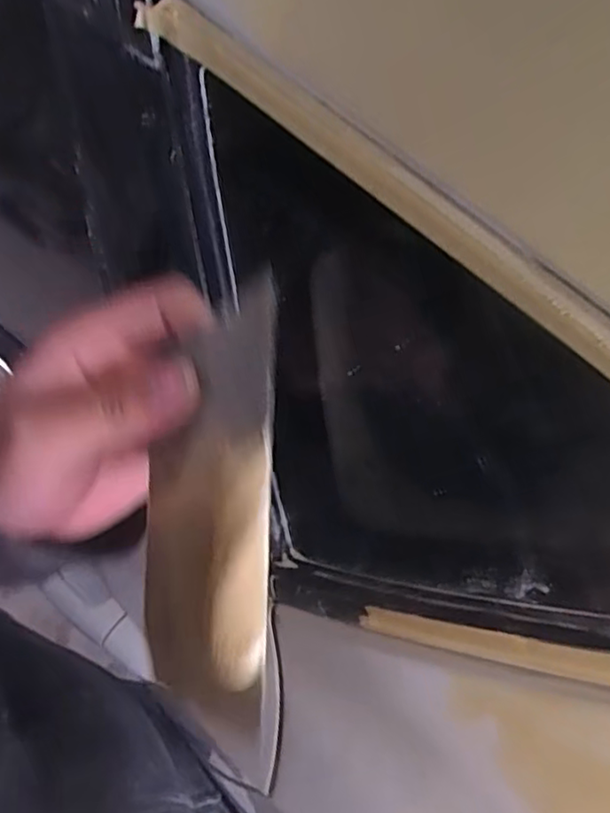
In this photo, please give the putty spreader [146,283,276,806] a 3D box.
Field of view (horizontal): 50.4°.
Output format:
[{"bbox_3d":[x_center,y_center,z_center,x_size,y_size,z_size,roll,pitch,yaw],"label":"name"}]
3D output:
[{"bbox_3d":[-0.037,0.038,0.224,0.014,0.077,0.144,5,82,-37],"label":"putty spreader"}]

